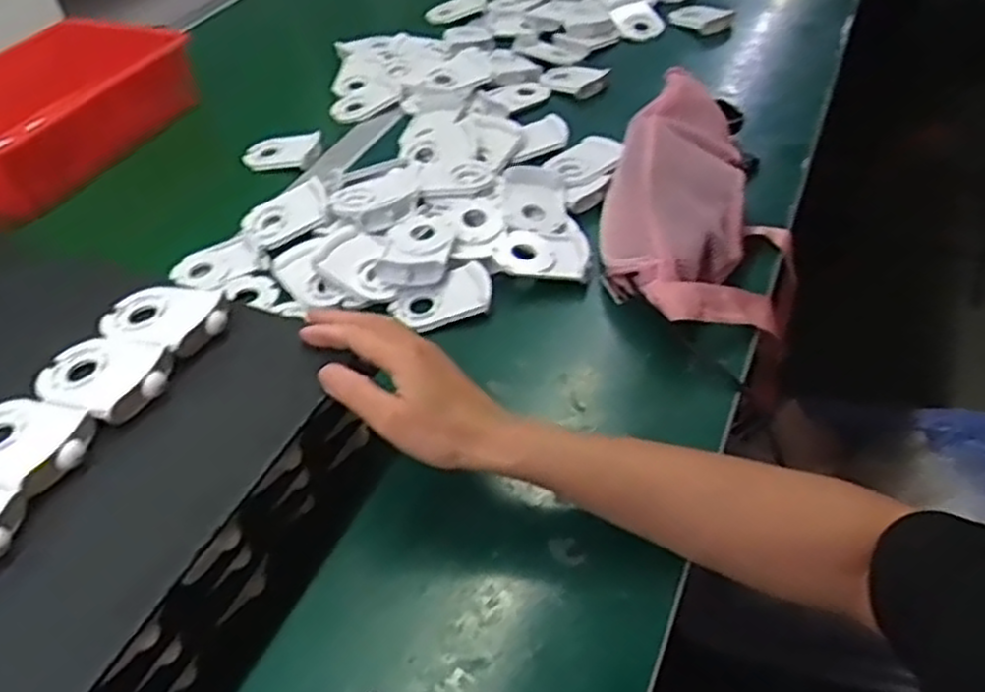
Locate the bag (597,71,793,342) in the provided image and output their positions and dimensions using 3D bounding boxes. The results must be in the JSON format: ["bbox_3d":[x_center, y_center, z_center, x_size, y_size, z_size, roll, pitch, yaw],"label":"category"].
[{"bbox_3d":[0.184,-0.133,0.681,0.169,0.081,0.312,5,45,11],"label":"bag"}]

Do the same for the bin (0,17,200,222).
[{"bbox_3d":[-0.493,-0.264,0.883,0.189,0.082,0.288,18,48,23],"label":"bin"}]

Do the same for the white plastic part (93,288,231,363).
[{"bbox_3d":[-0.221,-0.022,0.533,0.087,0.012,0.059,16,48,22],"label":"white plastic part"}]

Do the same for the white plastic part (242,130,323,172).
[{"bbox_3d":[-0.235,-0.218,0.875,0.090,0.021,0.056,7,45,13],"label":"white plastic part"}]

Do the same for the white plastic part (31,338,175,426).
[{"bbox_3d":[-0.246,0.016,0.494,0.089,0.014,0.058,18,48,23],"label":"white plastic part"}]

